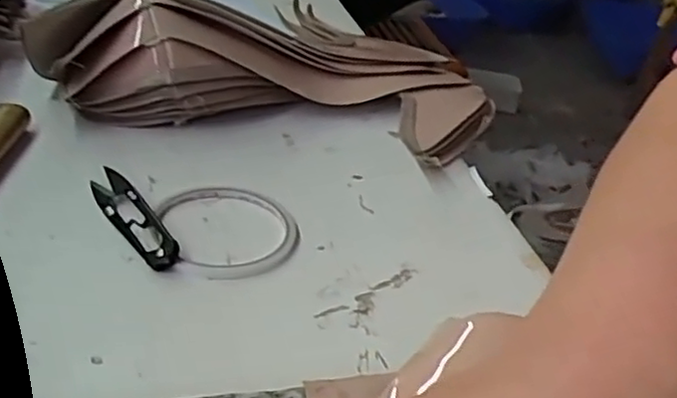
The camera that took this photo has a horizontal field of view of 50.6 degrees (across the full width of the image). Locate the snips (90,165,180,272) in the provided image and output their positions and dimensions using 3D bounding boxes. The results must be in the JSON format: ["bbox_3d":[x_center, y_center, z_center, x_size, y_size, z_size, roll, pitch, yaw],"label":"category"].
[{"bbox_3d":[-0.116,0.008,0.401,0.019,0.011,0.094,-19,39,-32],"label":"snips"}]

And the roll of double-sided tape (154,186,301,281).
[{"bbox_3d":[-0.060,0.016,0.412,0.076,0.005,0.084,-10,35,-22],"label":"roll of double-sided tape"}]

